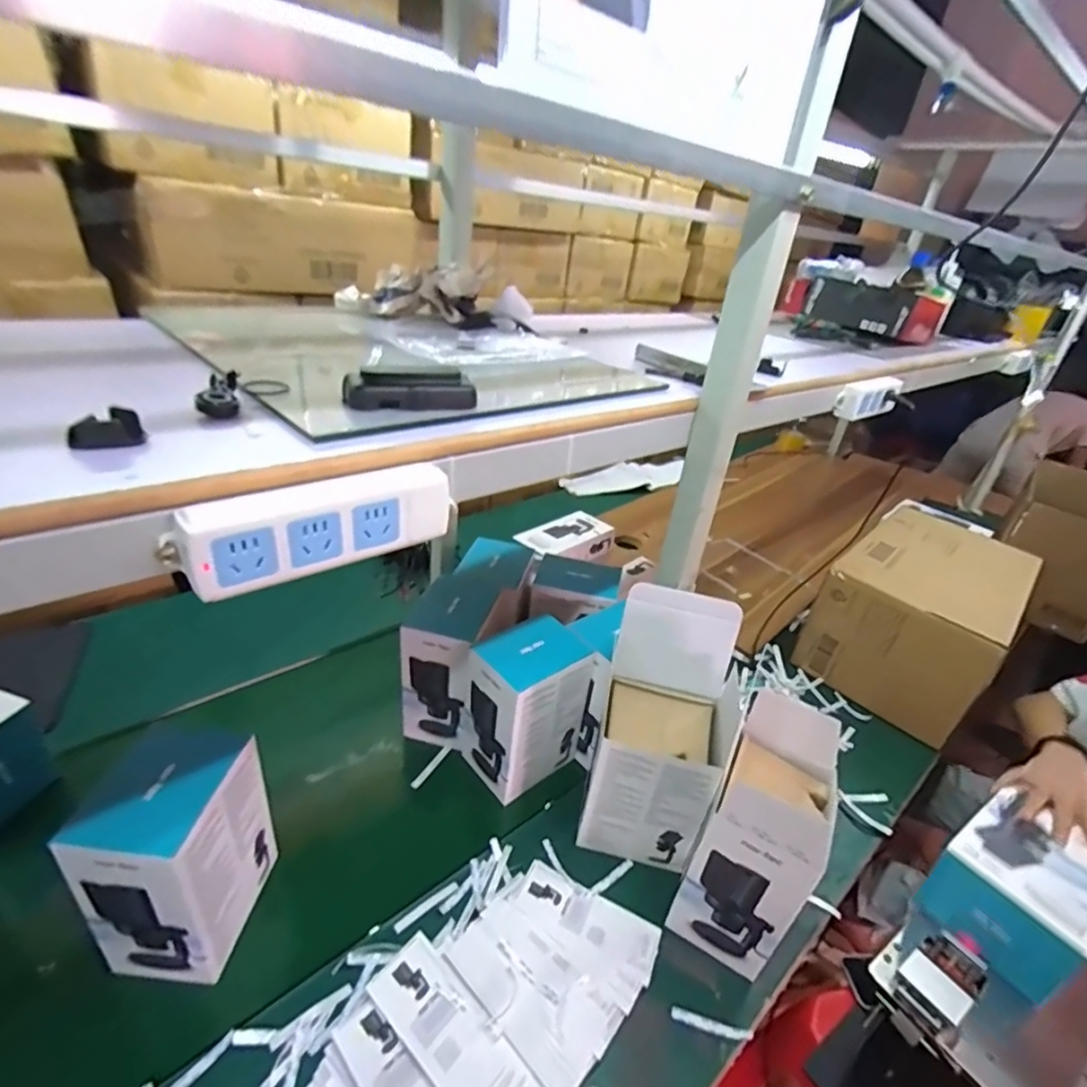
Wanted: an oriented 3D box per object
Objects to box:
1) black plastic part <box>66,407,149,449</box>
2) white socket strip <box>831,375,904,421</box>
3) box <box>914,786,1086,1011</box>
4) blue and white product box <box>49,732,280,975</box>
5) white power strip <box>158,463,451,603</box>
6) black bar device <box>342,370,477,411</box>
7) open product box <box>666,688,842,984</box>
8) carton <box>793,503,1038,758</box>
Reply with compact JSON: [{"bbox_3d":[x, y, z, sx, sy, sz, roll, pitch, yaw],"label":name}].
[{"bbox_3d":[-0.273,-0.071,0.355,0.039,0.019,0.017,-17,37,-36],"label":"black plastic part"},{"bbox_3d":[0.535,-0.240,0.933,0.171,0.056,0.030,-17,37,-36],"label":"white socket strip"},{"bbox_3d":[0.639,0.448,0.755,0.243,0.101,0.150,-14,35,-32],"label":"box"},{"bbox_3d":[-0.396,0.340,0.627,0.114,0.211,0.151,6,29,-2],"label":"blue and white product box"},{"bbox_3d":[-0.145,-0.011,0.379,0.177,0.051,0.031,-19,38,-38],"label":"white power strip"},{"bbox_3d":[-0.111,-0.128,0.479,0.109,0.032,0.024,-7,32,-24],"label":"black bar device"},{"bbox_3d":[0.262,0.353,0.691,0.115,0.276,0.166,22,33,24],"label":"open product box"},{"bbox_3d":[0.802,0.149,1.205,0.463,0.260,0.295,-19,39,-38],"label":"carton"}]

